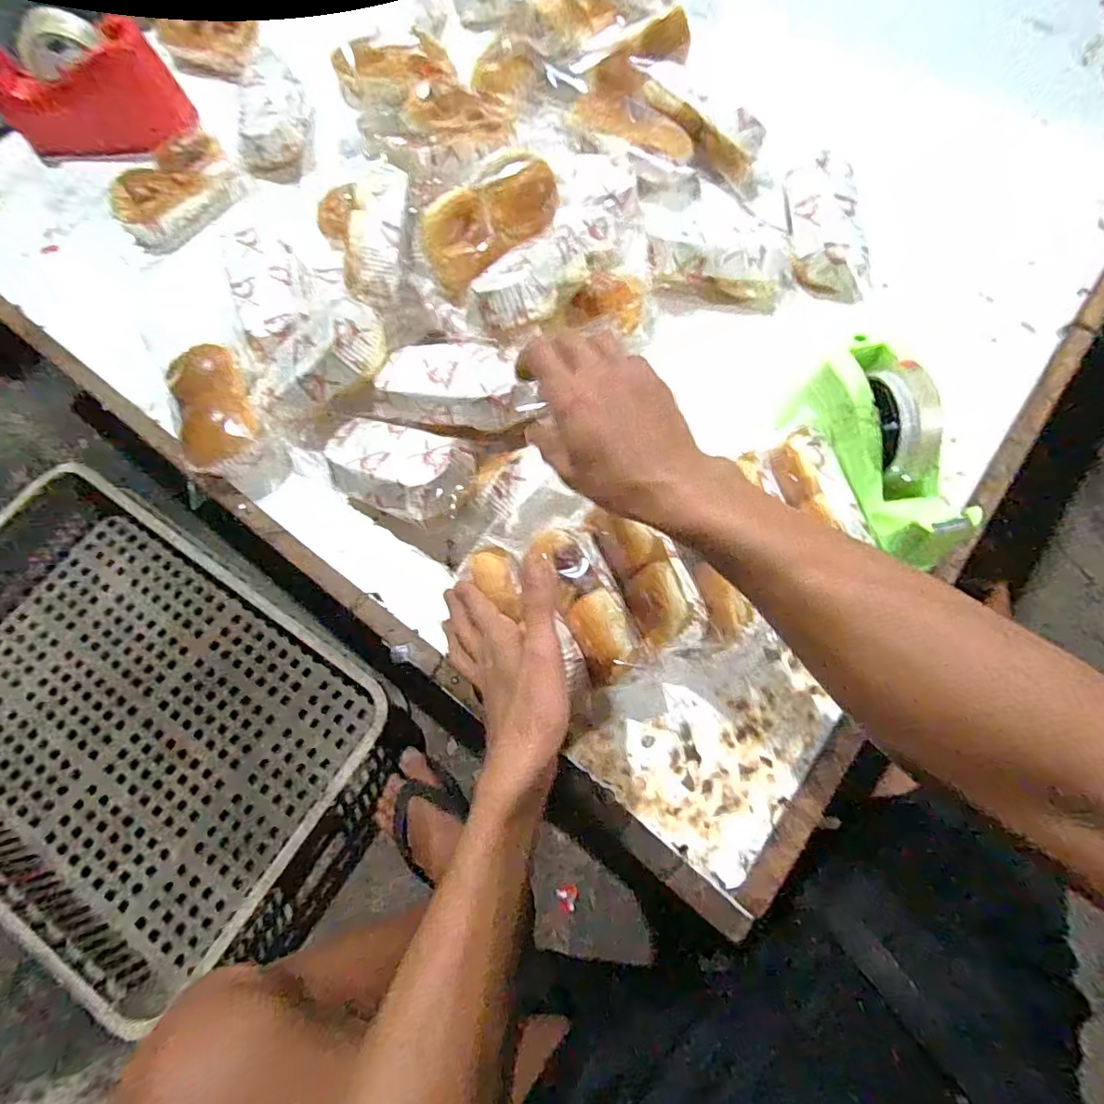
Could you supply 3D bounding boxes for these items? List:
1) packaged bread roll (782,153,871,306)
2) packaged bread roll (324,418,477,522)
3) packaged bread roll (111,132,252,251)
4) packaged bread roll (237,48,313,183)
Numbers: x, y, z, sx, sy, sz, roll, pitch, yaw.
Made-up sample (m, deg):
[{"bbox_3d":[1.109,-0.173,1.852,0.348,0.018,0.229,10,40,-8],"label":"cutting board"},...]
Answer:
[{"bbox_3d":[0.278,-0.328,0.561,0.071,0.049,0.147,-3,72,1],"label":"packaged bread roll"},{"bbox_3d":[-0.133,-0.071,0.461,0.137,0.050,0.074,18,73,21],"label":"packaged bread roll"},{"bbox_3d":[-0.415,-0.402,0.604,0.138,0.040,0.073,-41,76,-11],"label":"packaged bread roll"},{"bbox_3d":[-0.326,-0.515,0.650,0.083,0.056,0.142,-4,72,0],"label":"packaged bread roll"}]

